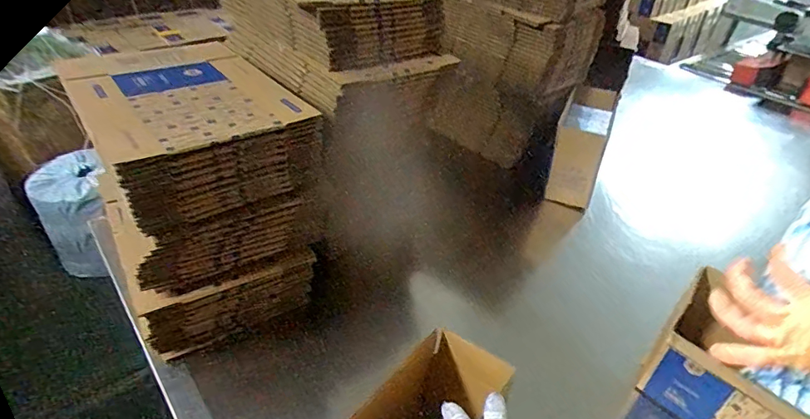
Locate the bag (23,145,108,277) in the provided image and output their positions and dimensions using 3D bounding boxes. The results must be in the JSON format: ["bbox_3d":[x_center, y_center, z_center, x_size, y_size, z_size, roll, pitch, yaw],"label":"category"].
[{"bbox_3d":[-1.080,0.023,1.572,0.206,0.365,0.270,-11,38,-20],"label":"bag"}]

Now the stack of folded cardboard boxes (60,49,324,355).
[{"bbox_3d":[-0.254,0.003,0.618,0.222,0.303,0.217,-24,44,-33],"label":"stack of folded cardboard boxes"}]

